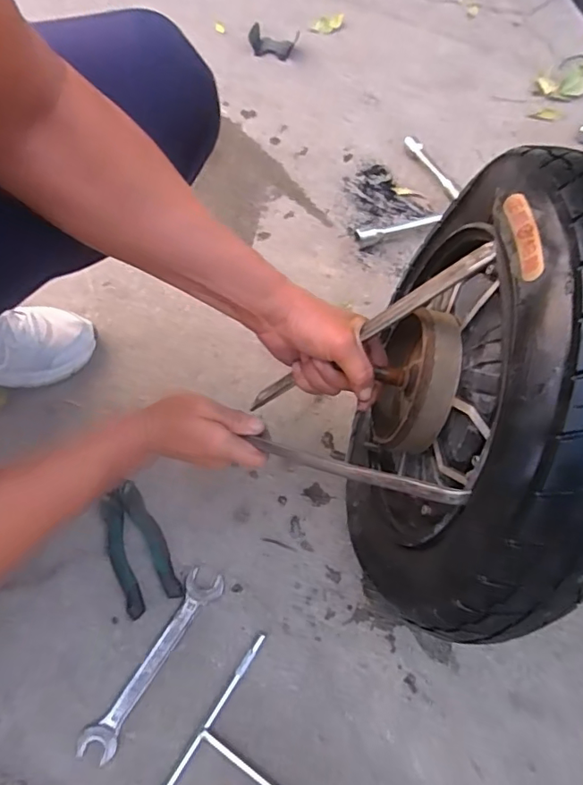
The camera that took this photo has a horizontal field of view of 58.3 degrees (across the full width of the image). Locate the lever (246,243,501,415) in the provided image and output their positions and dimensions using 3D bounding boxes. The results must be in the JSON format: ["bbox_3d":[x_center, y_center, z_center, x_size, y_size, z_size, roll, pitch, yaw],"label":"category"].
[{"bbox_3d":[0.052,-0.044,0.435,0.007,0.259,0.014,14,56,-42],"label":"lever"}]

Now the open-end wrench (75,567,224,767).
[{"bbox_3d":[-0.135,0.263,0.514,0.036,0.005,0.186,31,66,9],"label":"open-end wrench"}]

